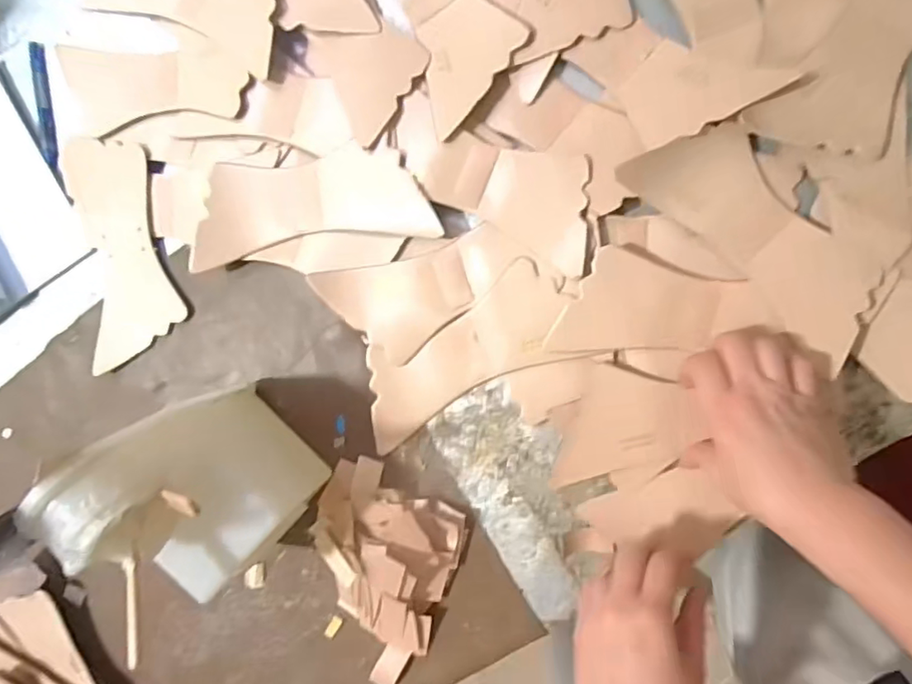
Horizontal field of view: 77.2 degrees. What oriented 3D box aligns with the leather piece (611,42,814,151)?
[{"bbox_3d":[0.181,-0.200,0.433,0.107,0.010,0.085,-26,69,10],"label":"leather piece"}]

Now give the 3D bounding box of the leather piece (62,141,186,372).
[{"bbox_3d":[-0.309,-0.084,0.530,0.085,0.011,0.207,-8,94,8],"label":"leather piece"}]

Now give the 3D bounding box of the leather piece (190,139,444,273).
[{"bbox_3d":[-0.125,-0.118,0.490,0.212,0.018,0.081,-6,92,10],"label":"leather piece"}]

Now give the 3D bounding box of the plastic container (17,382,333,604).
[{"bbox_3d":[-0.187,0.115,0.429,0.099,0.200,0.117,-44,86,10],"label":"plastic container"}]

